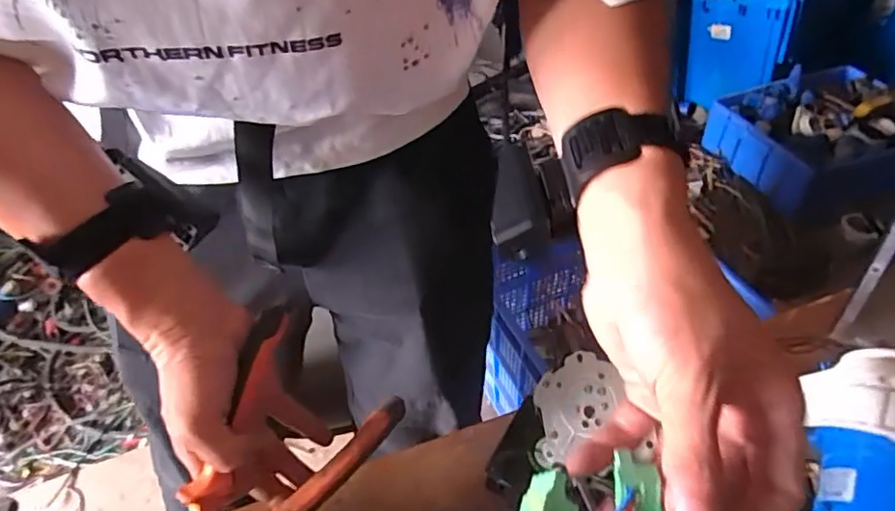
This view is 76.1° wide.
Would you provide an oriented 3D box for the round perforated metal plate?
[{"bbox_3d":[0.100,0.114,0.426,0.088,0.007,0.079,-18,68,33],"label":"round perforated metal plate"}]

